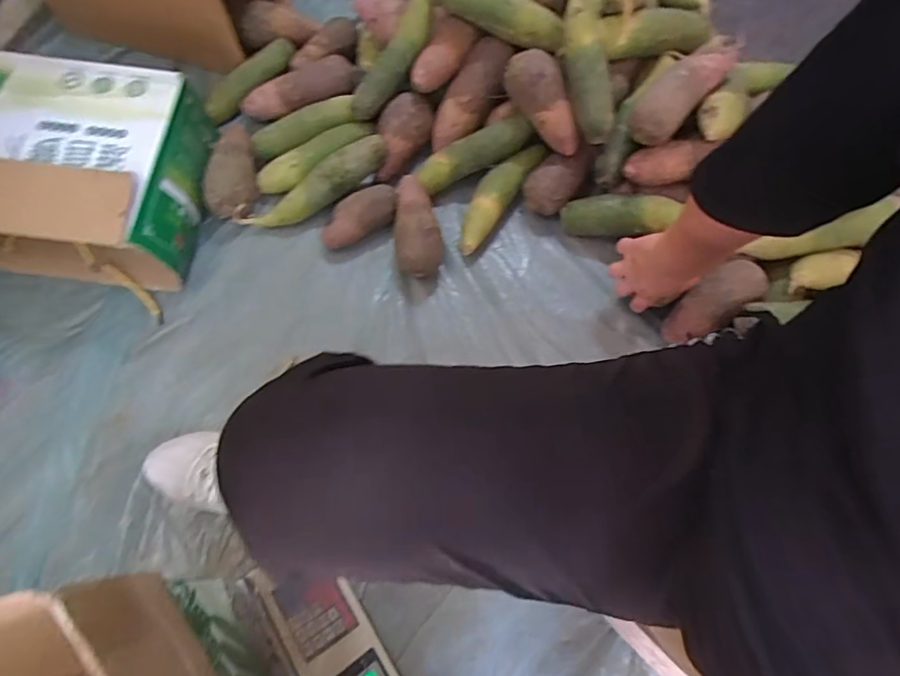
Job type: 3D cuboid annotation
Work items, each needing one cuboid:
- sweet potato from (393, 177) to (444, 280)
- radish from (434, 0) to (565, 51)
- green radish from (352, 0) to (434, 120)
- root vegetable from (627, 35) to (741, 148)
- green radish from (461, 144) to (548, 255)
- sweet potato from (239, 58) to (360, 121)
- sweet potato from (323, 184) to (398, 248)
[{"bbox_3d":[-0.047,-0.157,0.752,0.062,0.067,0.147,-6,70,-4],"label":"sweet potato"},{"bbox_3d":[0.066,-0.460,0.746,0.200,0.052,0.052,19,70,5],"label":"radish"},{"bbox_3d":[-0.079,-0.424,0.795,0.054,0.046,0.220,32,95,10],"label":"green radish"},{"bbox_3d":[0.309,-0.331,0.699,0.165,0.056,0.064,-43,76,-1],"label":"root vegetable"},{"bbox_3d":[0.069,-0.205,0.783,0.046,0.053,0.194,33,72,10],"label":"green radish"},{"bbox_3d":[-0.230,-0.382,0.830,0.189,0.056,0.056,-21,71,-9],"label":"sweet potato"},{"bbox_3d":[-0.127,-0.171,0.762,0.119,0.056,0.047,-38,75,-15],"label":"sweet potato"}]

